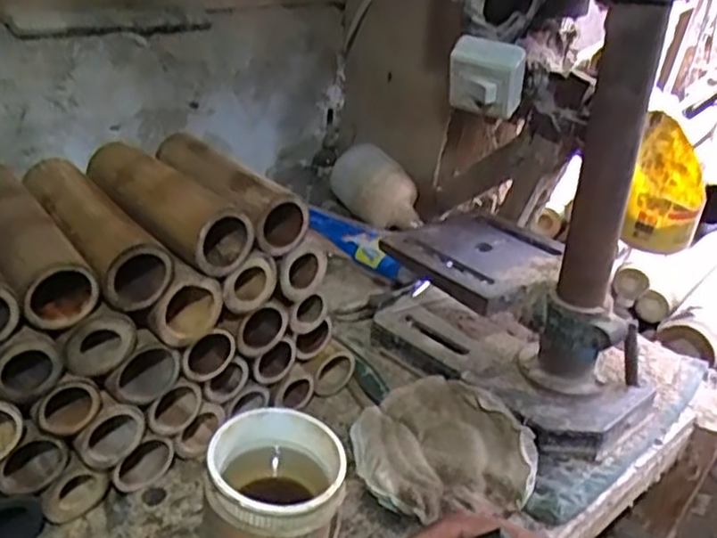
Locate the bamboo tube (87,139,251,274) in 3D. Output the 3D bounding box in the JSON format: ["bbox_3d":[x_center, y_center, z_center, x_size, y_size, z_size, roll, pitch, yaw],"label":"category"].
[{"bbox_3d":[-0.164,-0.057,0.587,0.184,0.051,0.058,28,37,32],"label":"bamboo tube"}]

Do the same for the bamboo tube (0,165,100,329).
[{"bbox_3d":[-0.243,-0.016,0.515,0.055,0.048,0.156,-19,39,-37],"label":"bamboo tube"}]

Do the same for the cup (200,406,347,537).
[{"bbox_3d":[-0.061,0.180,0.521,0.092,0.115,0.096,5,31,-3],"label":"cup"}]

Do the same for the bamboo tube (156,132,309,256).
[{"bbox_3d":[-0.117,-0.073,0.631,0.054,0.051,0.172,-18,39,-36],"label":"bamboo tube"}]

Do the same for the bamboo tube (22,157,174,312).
[{"bbox_3d":[-0.208,-0.034,0.555,0.059,0.050,0.178,-21,40,-38],"label":"bamboo tube"}]

